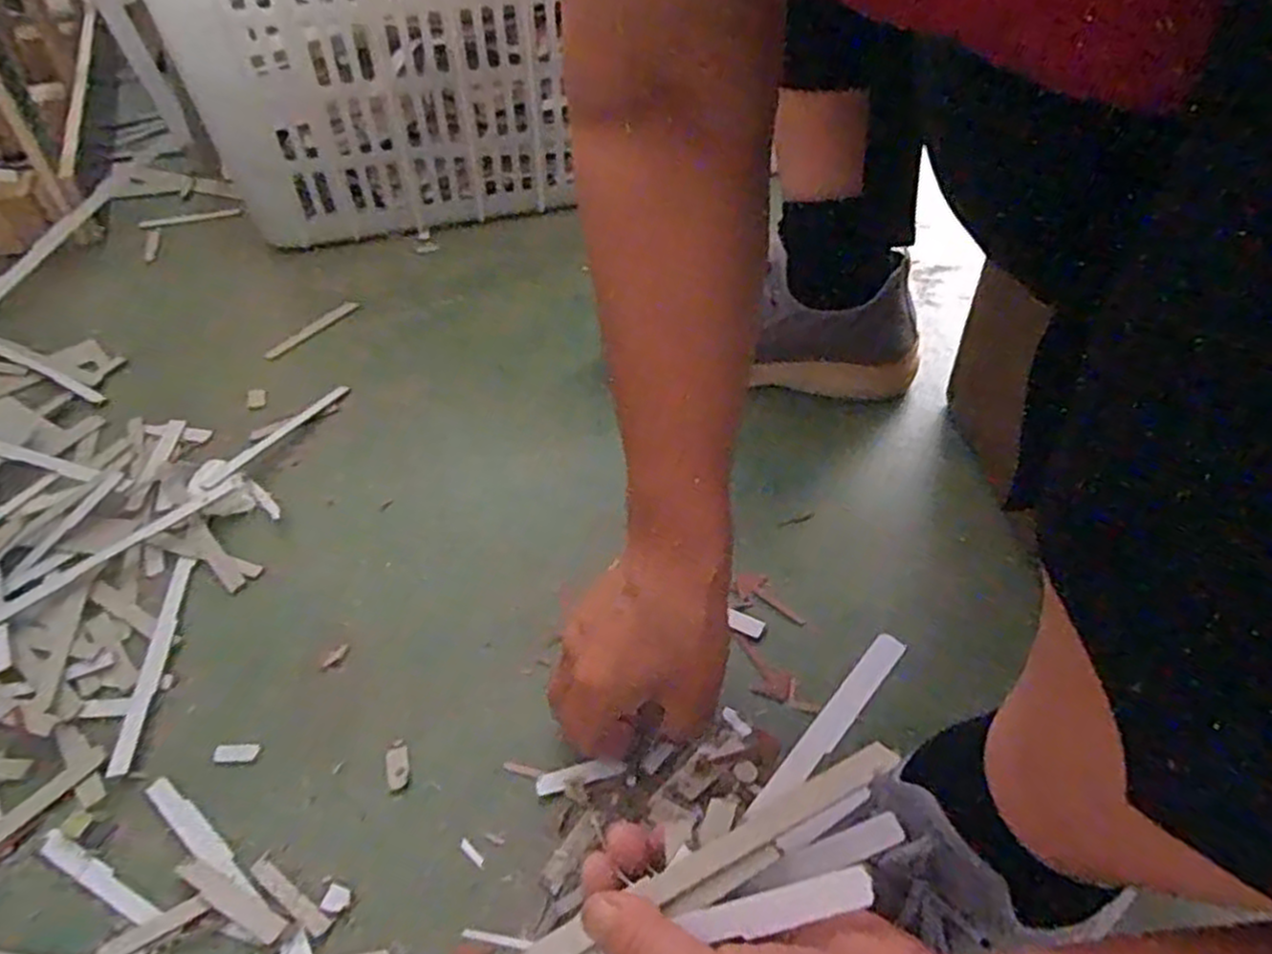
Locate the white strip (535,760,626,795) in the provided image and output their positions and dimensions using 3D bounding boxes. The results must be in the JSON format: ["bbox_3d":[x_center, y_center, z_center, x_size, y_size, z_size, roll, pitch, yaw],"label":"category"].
[{"bbox_3d":[-0.028,0.150,0.383,0.045,0.007,0.011,-11,44,-3],"label":"white strip"}]

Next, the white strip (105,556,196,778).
[{"bbox_3d":[-0.275,0.101,0.437,0.013,0.005,0.144,-8,44,-7],"label":"white strip"}]

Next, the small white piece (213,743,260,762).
[{"bbox_3d":[-0.207,0.142,0.394,0.022,0.004,0.010,-3,43,-2],"label":"small white piece"}]

